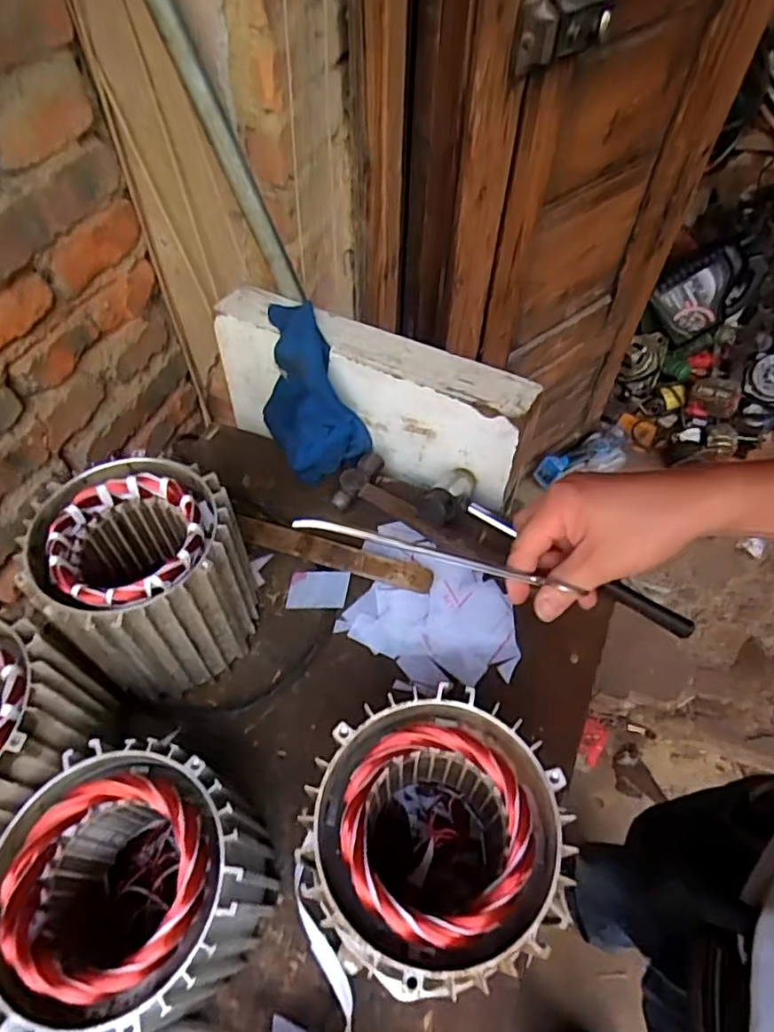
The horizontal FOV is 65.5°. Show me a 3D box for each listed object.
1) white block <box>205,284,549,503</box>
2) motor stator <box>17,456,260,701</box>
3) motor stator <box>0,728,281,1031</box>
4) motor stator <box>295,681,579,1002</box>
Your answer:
[{"bbox_3d":[-0.019,-0.127,0.646,0.332,0.144,0.069,21,57,13],"label":"white block"},{"bbox_3d":[-0.186,0.054,0.493,0.140,0.159,0.131,0,55,-1],"label":"motor stator"},{"bbox_3d":[-0.155,0.235,0.382,0.142,0.128,0.136,0,55,-1],"label":"motor stator"},{"bbox_3d":[0.030,0.206,0.390,0.141,0.152,0.143,11,56,7],"label":"motor stator"}]

